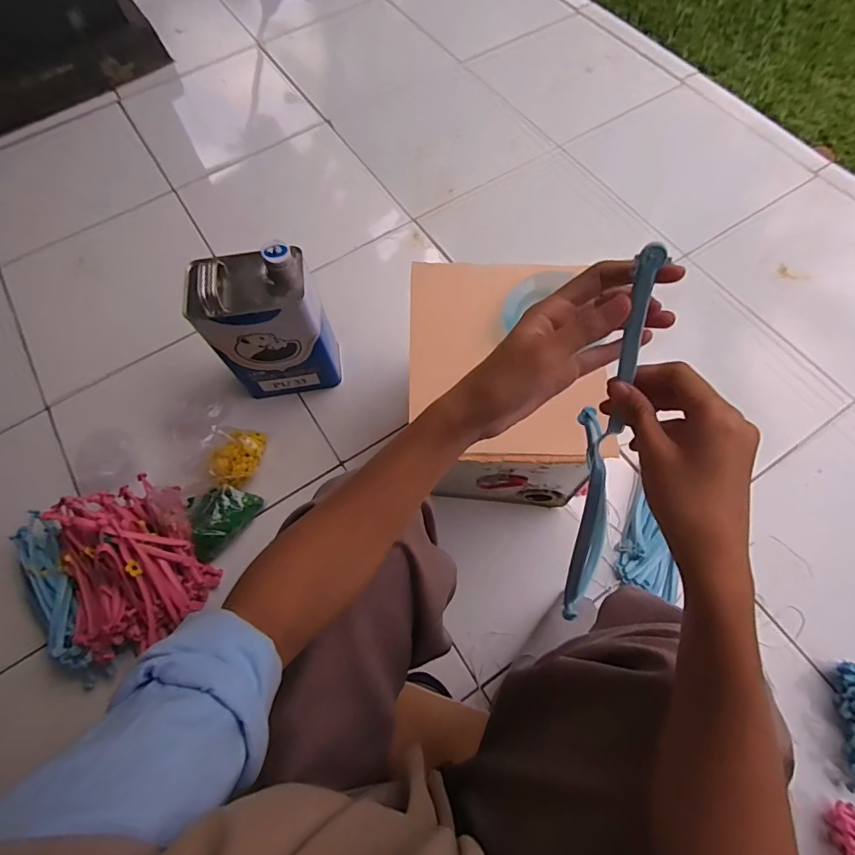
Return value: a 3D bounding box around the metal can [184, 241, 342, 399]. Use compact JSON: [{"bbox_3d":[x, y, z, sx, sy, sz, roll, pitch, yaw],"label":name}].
[{"bbox_3d":[-0.251,-0.162,0.748,0.167,0.253,0.107,-11,67,-2],"label":"metal can"}]

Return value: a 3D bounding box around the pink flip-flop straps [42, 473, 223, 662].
[{"bbox_3d":[-0.436,0.188,0.670,0.175,0.106,0.224,-27,69,-9],"label":"pink flip-flop straps"}]

